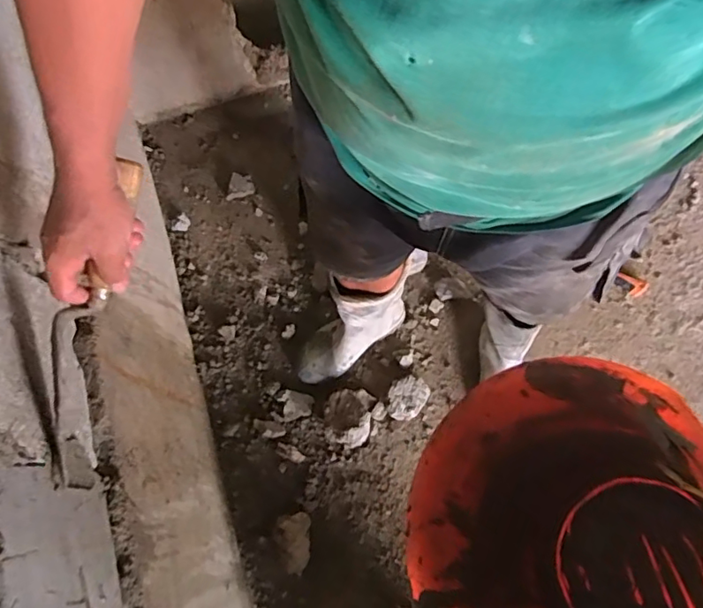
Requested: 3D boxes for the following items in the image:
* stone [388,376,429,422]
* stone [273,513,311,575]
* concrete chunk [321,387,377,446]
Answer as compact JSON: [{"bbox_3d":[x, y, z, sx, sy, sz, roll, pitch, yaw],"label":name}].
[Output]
[{"bbox_3d":[0.119,0.202,1.169,0.079,0.039,0.101,33,72,12],"label":"stone"},{"bbox_3d":[-0.118,0.466,1.056,0.073,0.045,0.108,0,68,0],"label":"stone"},{"bbox_3d":[-0.009,0.236,1.142,0.101,0.061,0.125,10,69,4],"label":"concrete chunk"}]

